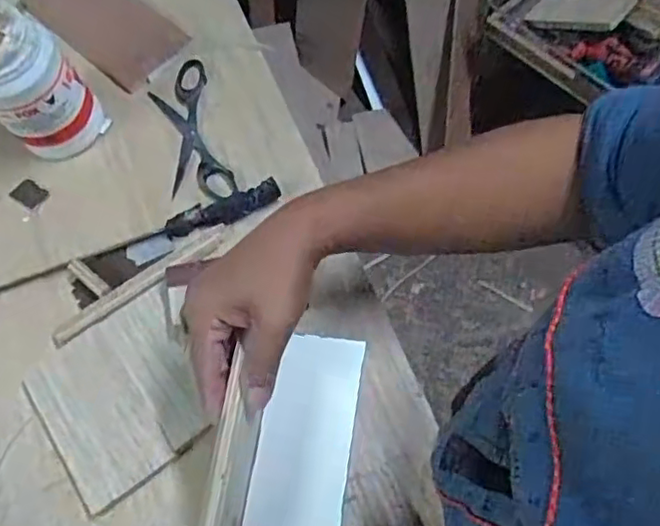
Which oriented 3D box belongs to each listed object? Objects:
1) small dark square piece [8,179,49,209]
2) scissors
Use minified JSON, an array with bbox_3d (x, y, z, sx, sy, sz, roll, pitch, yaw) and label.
[{"bbox_3d":[-0.276,-0.064,0.575,0.032,0.004,0.022,31,71,16],"label":"small dark square piece"},{"bbox_3d":[-0.131,-0.122,0.592,0.057,0.009,0.168,-16,66,-4],"label":"scissors"}]

